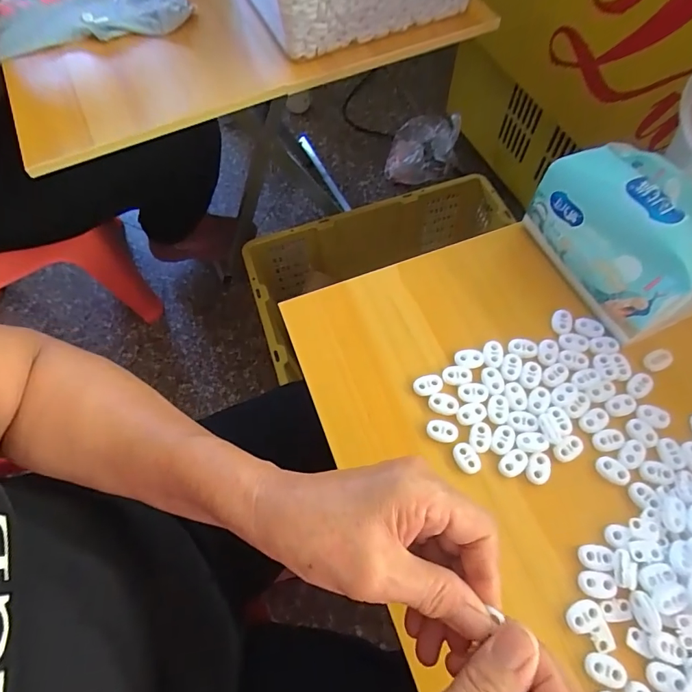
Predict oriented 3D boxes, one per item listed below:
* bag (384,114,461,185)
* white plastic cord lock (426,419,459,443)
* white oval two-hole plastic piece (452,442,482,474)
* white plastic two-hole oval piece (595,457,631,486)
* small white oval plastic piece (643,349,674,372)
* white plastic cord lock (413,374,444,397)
[{"bbox_3d":[0.192,-0.503,1.114,0.166,0.126,0.193,8,66,6],"label":"bag"},{"bbox_3d":[0.071,0.063,0.321,0.022,0.004,0.015,17,67,10],"label":"white plastic cord lock"},{"bbox_3d":[0.087,0.081,0.313,0.017,0.004,0.022,-35,69,-13],"label":"white oval two-hole plastic piece"},{"bbox_3d":[0.188,0.088,0.306,0.022,0.004,0.014,37,72,17],"label":"white plastic two-hole oval piece"},{"bbox_3d":[0.246,0.011,0.341,0.021,0.006,0.014,-23,67,-8],"label":"small white oval plastic piece"},{"bbox_3d":[0.064,0.030,0.337,0.023,0.004,0.015,-15,66,-5],"label":"white plastic cord lock"}]

